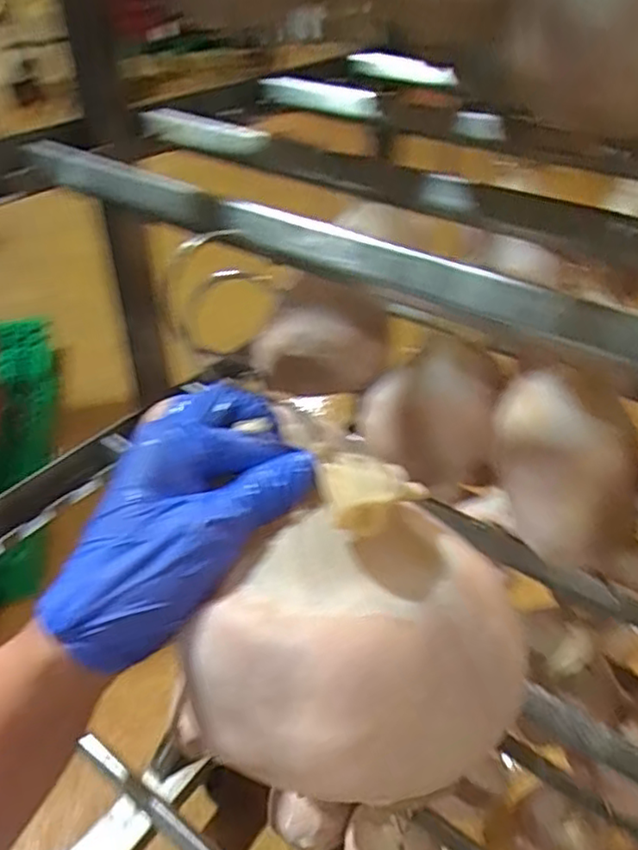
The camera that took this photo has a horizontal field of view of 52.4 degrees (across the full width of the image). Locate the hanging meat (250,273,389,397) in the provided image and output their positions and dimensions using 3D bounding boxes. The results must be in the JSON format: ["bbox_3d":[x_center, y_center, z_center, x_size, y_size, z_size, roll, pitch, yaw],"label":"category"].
[{"bbox_3d":[0.001,-0.083,0.620,0.122,0.110,0.054,-5,40,-6],"label":"hanging meat"}]

